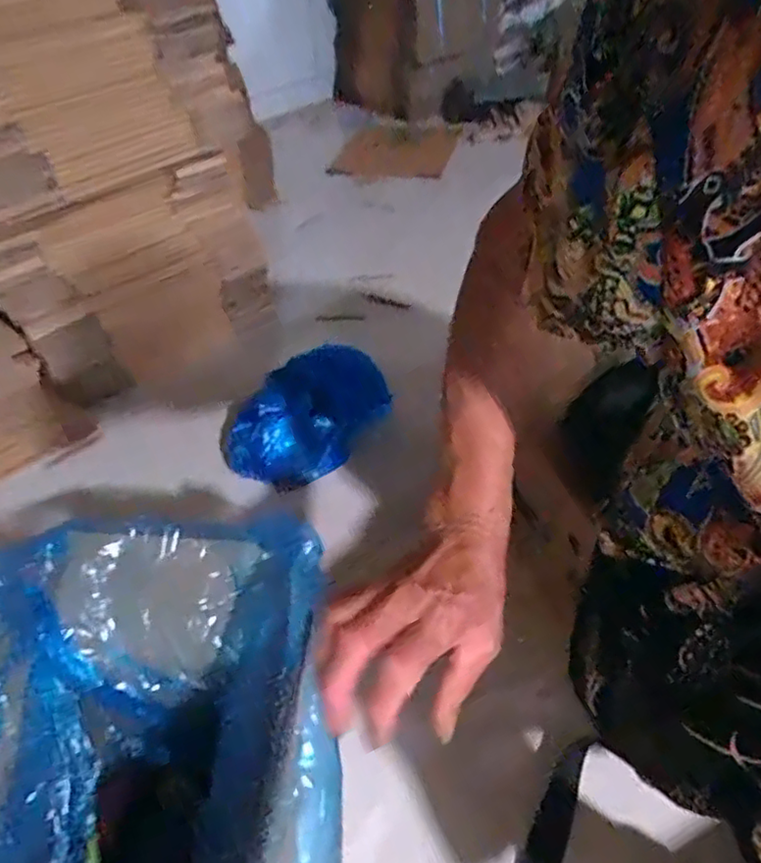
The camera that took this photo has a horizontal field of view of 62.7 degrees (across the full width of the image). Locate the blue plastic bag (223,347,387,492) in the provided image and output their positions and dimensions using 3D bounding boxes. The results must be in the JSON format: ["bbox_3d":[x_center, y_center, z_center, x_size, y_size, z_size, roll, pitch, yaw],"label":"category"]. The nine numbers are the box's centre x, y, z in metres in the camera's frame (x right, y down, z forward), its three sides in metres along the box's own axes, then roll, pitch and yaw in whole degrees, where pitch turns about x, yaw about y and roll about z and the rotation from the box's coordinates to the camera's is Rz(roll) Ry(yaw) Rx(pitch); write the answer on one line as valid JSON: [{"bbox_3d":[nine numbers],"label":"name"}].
[{"bbox_3d":[-0.110,-0.016,0.874,0.229,0.116,0.132,-31,46,-27],"label":"blue plastic bag"}]

